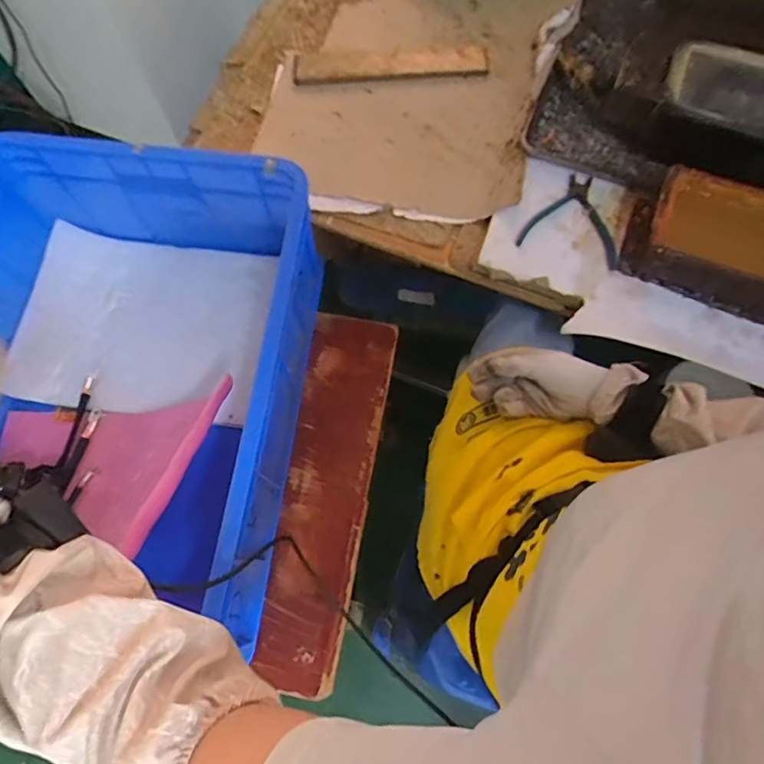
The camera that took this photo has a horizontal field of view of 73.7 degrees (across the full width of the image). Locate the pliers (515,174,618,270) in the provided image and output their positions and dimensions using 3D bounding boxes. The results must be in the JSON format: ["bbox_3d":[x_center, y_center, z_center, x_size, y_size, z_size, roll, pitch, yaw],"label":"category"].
[{"bbox_3d":[0.259,-0.224,0.689,0.130,0.018,0.141,16,71,5],"label":"pliers"}]

